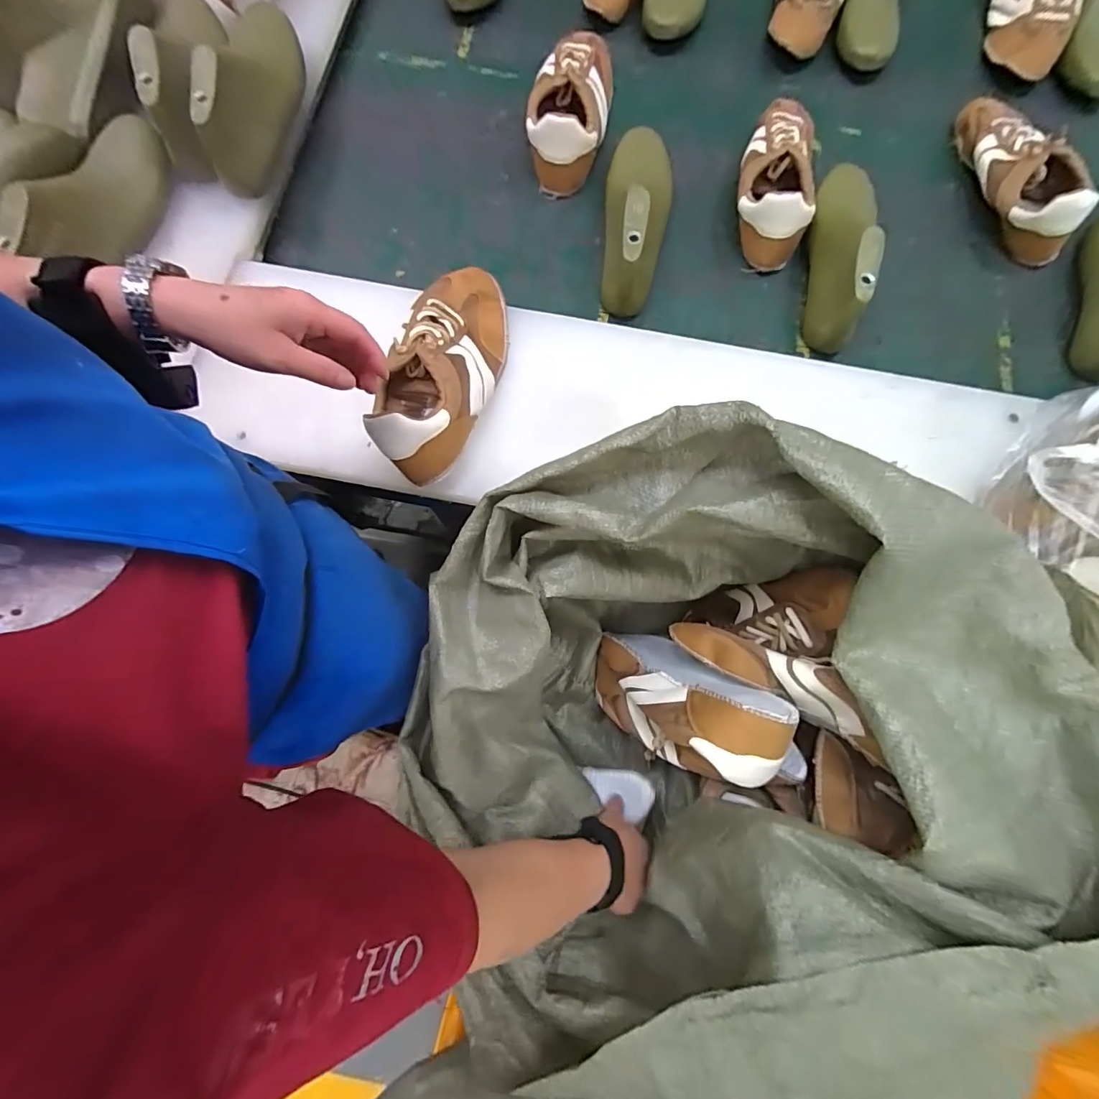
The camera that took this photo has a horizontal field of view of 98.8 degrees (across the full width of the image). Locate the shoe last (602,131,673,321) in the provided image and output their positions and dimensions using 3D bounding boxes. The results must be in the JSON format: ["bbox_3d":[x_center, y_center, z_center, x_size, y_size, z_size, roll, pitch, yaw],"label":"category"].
[{"bbox_3d":[0.114,-0.438,0.596,0.084,0.095,0.251,5,78,1],"label":"shoe last"}]

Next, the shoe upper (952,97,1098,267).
[{"bbox_3d":[0.635,-0.524,0.642,0.089,0.078,0.276,-5,78,-1],"label":"shoe upper"}]

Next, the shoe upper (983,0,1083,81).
[{"bbox_3d":[0.738,-0.828,0.718,0.101,0.072,0.248,4,91,1],"label":"shoe upper"}]

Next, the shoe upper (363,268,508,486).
[{"bbox_3d":[-0.114,-0.198,0.502,0.105,0.070,0.251,11,67,3],"label":"shoe upper"}]

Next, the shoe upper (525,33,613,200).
[{"bbox_3d":[0.029,-0.603,0.636,0.101,0.068,0.224,13,78,3],"label":"shoe upper"}]

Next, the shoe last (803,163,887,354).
[{"bbox_3d":[0.368,-0.383,0.595,0.066,0.100,0.241,10,78,3],"label":"shoe last"}]

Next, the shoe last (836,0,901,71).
[{"bbox_3d":[0.476,-0.827,0.686,0.070,0.068,0.205,4,99,1],"label":"shoe last"}]

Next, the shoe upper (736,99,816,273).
[{"bbox_3d":[0.300,-0.493,0.622,0.094,0.078,0.221,12,78,3],"label":"shoe upper"}]

